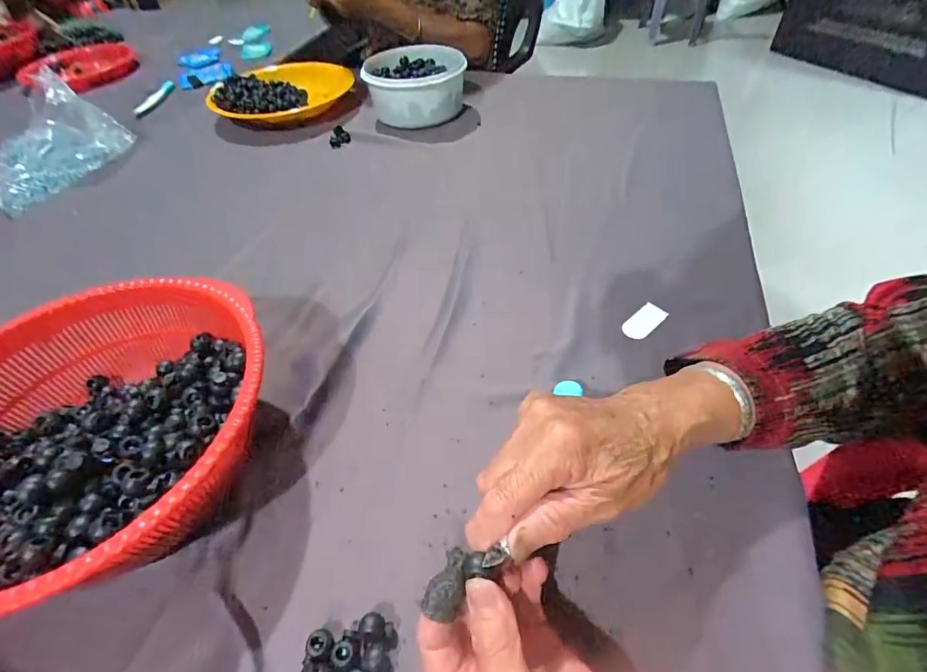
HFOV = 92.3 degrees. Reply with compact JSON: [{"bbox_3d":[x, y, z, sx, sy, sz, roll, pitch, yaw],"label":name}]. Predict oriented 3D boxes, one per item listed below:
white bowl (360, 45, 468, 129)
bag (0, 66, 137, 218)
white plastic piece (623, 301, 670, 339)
[{"bbox_3d":[-0.076,-0.407,0.720,0.161,0.072,0.148,-5,48,0],"label":"white bowl"},{"bbox_3d":[-0.621,-0.296,0.658,0.186,0.088,0.197,33,58,27],"label":"bag"},{"bbox_3d":[0.169,-0.014,0.417,0.047,0.006,0.023,-34,54,-23],"label":"white plastic piece"}]

